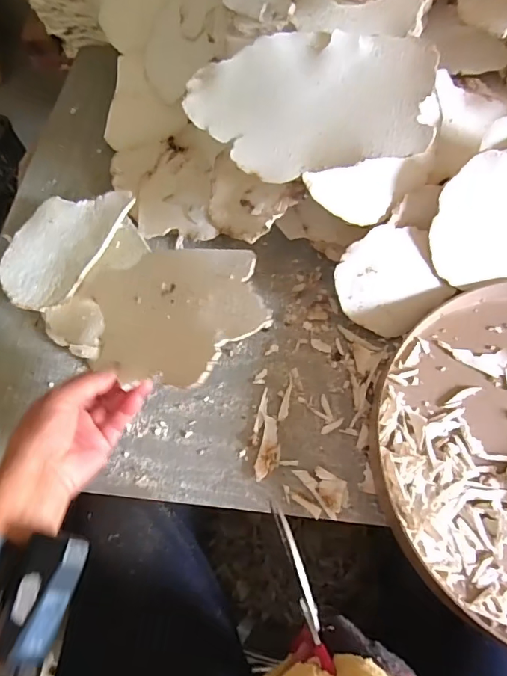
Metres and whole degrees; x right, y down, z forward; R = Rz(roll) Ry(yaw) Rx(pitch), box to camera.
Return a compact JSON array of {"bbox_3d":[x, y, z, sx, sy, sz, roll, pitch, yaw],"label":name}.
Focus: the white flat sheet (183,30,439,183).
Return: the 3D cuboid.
[{"bbox_3d":[0.041,-0.186,0.389,0.189,0.010,0.109,4,93,14],"label":"white flat sheet"}]

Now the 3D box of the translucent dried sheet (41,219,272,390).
[{"bbox_3d":[-0.089,-0.030,0.442,0.212,0.015,0.141,22,70,36],"label":"translucent dried sheet"}]

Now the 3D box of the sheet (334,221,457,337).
[{"bbox_3d":[0.126,-0.056,0.462,0.091,0.018,0.091,-29,105,9],"label":"sheet"}]

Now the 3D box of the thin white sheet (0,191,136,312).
[{"bbox_3d":[-0.207,-0.101,0.519,0.102,0.032,0.152,25,70,13],"label":"thin white sheet"}]

